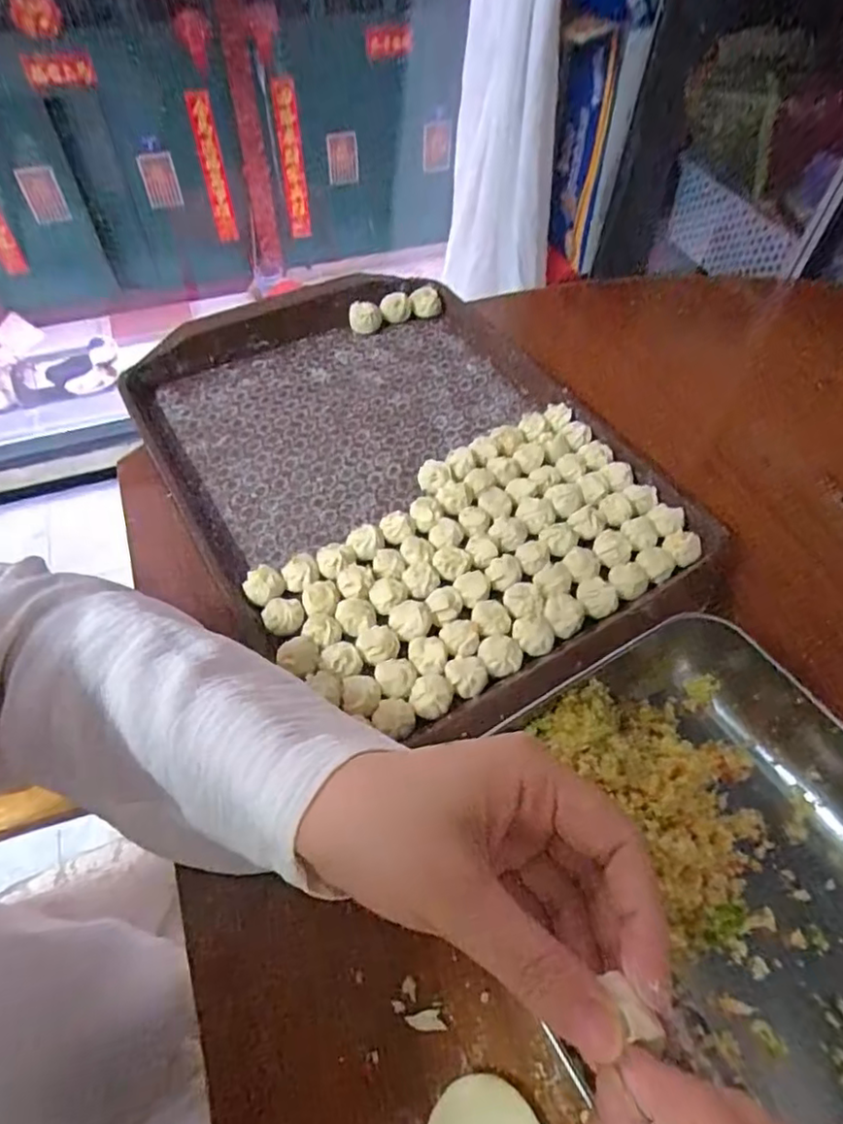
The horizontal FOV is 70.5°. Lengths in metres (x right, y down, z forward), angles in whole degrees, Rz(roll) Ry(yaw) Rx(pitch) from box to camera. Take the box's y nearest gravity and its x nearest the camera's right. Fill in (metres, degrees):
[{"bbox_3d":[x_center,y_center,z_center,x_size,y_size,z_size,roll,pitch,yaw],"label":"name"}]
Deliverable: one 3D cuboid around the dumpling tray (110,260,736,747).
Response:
[{"bbox_3d":[-0.018,-0.082,0.433,0.296,0.029,0.400,-28,60,-20],"label":"dumpling tray"}]

